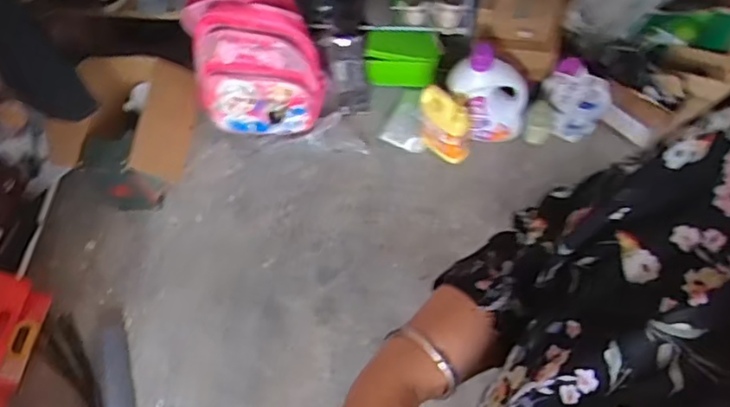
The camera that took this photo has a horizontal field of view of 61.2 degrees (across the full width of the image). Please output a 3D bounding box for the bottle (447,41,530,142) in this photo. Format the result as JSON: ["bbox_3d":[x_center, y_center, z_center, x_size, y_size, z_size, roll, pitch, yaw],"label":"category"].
[{"bbox_3d":[0.344,-0.301,1.698,0.215,0.302,0.112,-15,61,-2],"label":"bottle"}]

